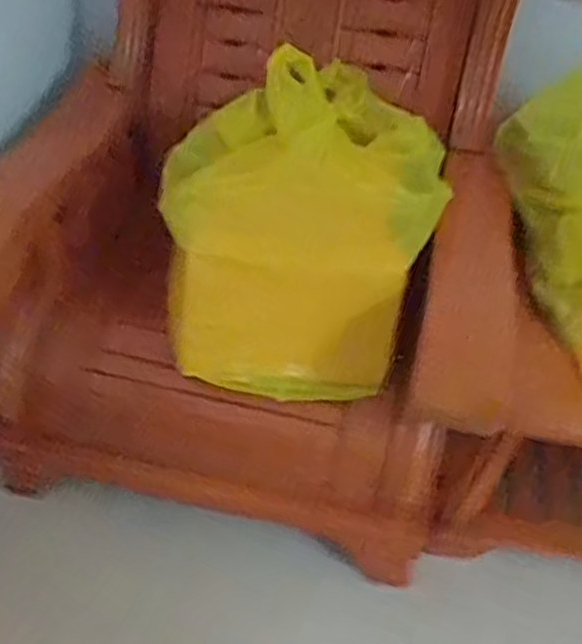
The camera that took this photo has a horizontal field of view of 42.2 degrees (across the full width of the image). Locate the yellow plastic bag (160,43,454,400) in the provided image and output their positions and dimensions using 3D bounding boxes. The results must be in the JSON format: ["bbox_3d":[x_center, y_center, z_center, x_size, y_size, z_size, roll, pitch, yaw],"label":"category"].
[{"bbox_3d":[0.017,-0.141,1.129,0.393,0.274,0.412,3,44,-4],"label":"yellow plastic bag"}]

